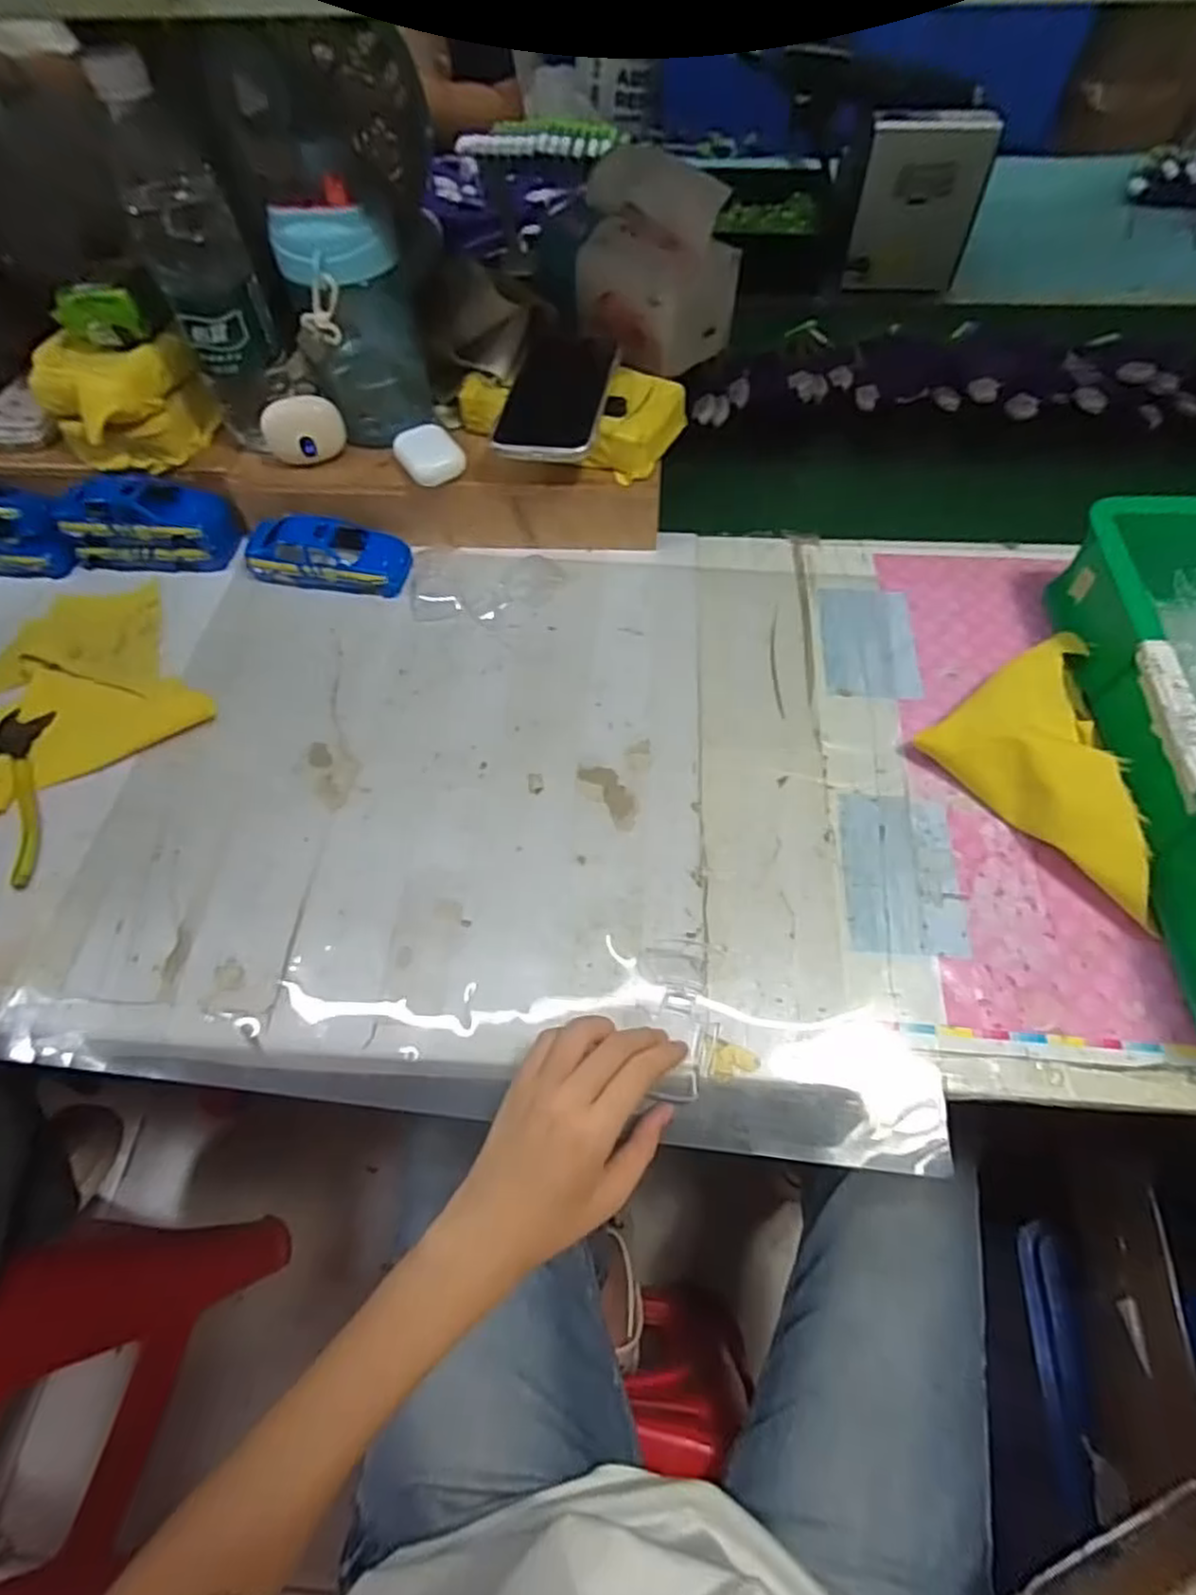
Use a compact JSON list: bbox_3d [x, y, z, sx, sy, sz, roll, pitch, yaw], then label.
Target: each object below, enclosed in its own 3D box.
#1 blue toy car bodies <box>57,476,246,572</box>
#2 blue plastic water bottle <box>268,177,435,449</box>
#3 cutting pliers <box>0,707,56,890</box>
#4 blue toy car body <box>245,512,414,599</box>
[{"bbox_3d":[-0.371,-0.226,0.580,0.132,0.053,0.051,2,60,3],"label":"blue toy car bodies"},{"bbox_3d":[-0.178,-0.349,0.524,0.082,0.161,0.074,-13,60,-6],"label":"blue plastic water bottle"},{"bbox_3d":[-0.422,-0.010,0.472,0.132,0.018,0.126,6,60,5],"label":"cutting pliers"},{"bbox_3d":[-0.220,-0.200,0.569,0.130,0.028,0.054,6,60,6],"label":"blue toy car body"}]

